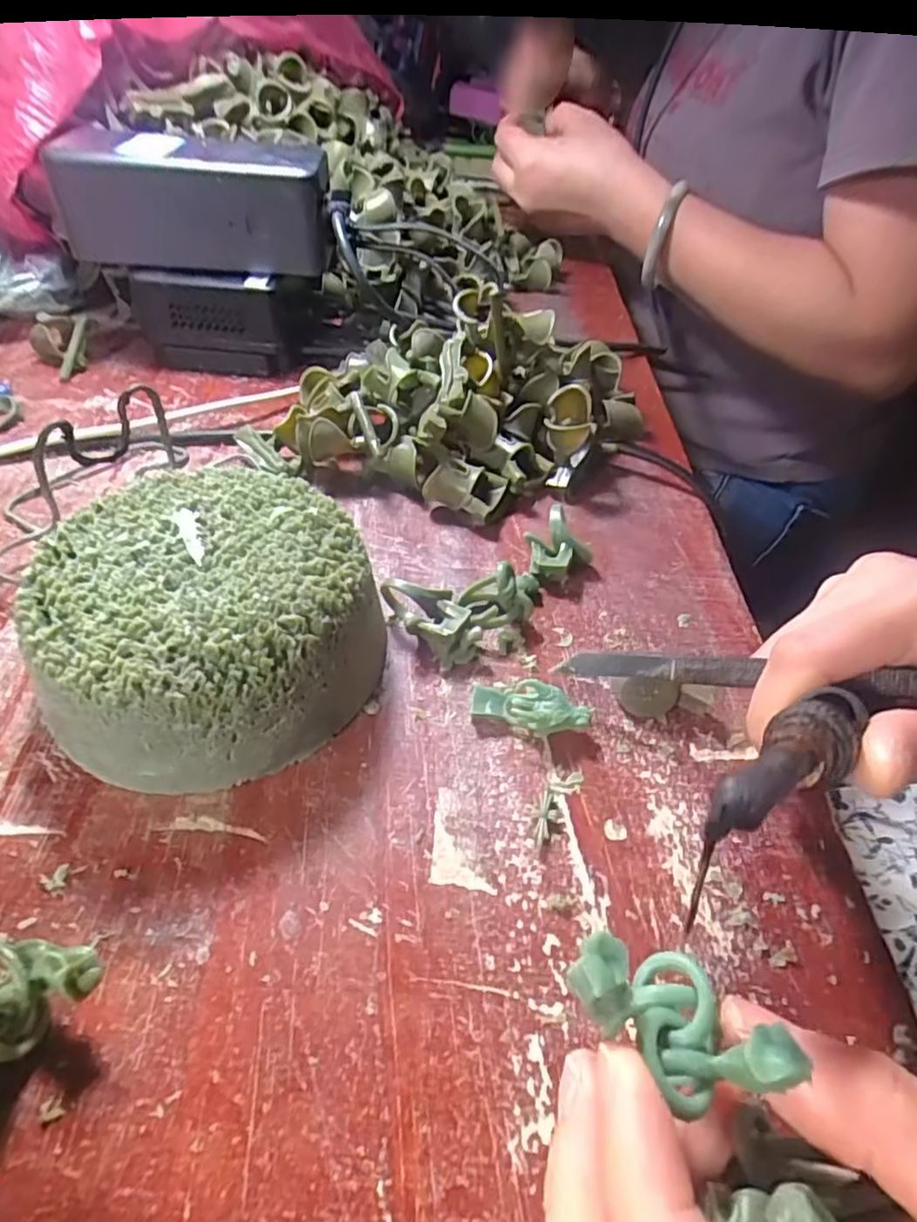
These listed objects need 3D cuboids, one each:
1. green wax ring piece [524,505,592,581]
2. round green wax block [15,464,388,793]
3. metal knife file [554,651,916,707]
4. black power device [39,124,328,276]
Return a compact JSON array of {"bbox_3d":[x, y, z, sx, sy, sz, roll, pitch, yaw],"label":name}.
[{"bbox_3d":[0.039,-0.026,0.263,0.026,0.019,0.023,-31,57,-30],"label":"green wax ring piece"},{"bbox_3d":[-0.079,0.001,0.206,0.096,0.047,0.097,3,46,-3],"label":"round green wax block"},{"bbox_3d":[0.109,0.020,0.183,0.160,0.009,0.007,2,43,23],"label":"metal knife file"},{"bbox_3d":[-0.133,-0.207,0.320,0.129,0.054,0.043,4,46,-2],"label":"black power device"}]

